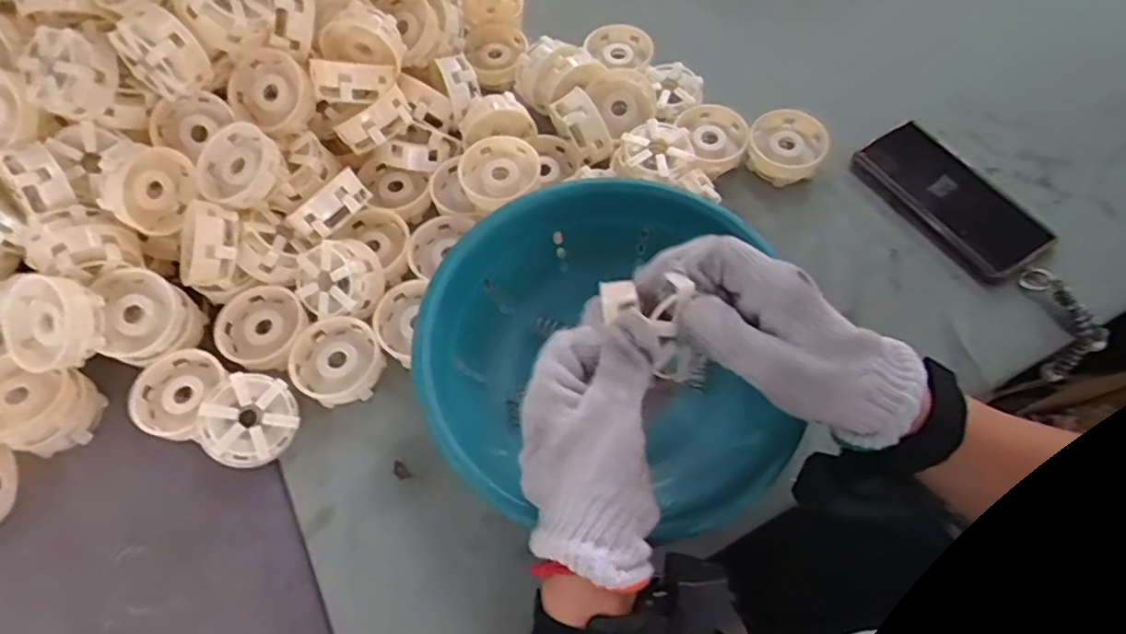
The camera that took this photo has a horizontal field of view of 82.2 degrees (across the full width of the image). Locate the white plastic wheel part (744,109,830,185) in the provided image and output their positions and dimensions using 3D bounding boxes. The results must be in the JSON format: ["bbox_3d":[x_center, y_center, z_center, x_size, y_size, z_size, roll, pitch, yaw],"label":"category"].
[{"bbox_3d":[0.206,-0.157,0.599,0.066,0.032,0.063,18,64,11],"label":"white plastic wheel part"}]

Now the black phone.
[{"bbox_3d":[0.337,-0.102,0.566,0.080,0.024,0.162,-30,65,-13],"label":"black phone"}]

